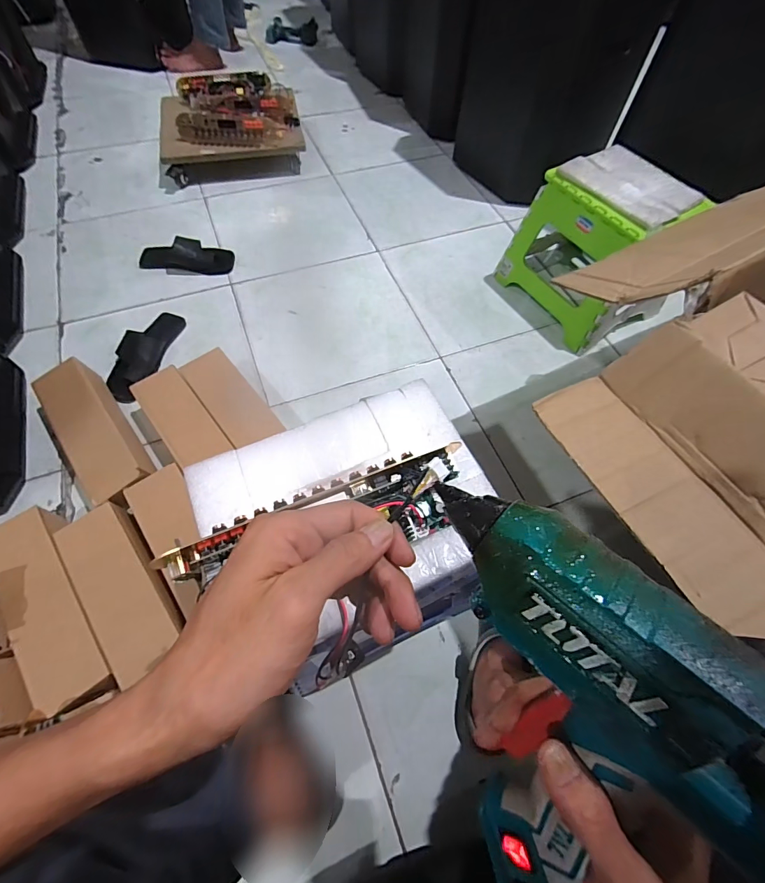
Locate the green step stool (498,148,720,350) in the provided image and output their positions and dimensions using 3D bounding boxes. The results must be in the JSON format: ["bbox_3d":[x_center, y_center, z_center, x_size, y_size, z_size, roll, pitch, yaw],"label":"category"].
[{"bbox_3d":[0.474,-0.430,0.902,0.240,0.276,0.302,-27,65,-15],"label":"green step stool"}]

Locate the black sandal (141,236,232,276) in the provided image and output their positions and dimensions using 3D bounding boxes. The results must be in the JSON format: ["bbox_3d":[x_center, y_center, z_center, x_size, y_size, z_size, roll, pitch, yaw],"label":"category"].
[{"bbox_3d":[-0.508,-0.480,1.032,0.231,0.051,0.077,1,61,-1],"label":"black sandal"}]

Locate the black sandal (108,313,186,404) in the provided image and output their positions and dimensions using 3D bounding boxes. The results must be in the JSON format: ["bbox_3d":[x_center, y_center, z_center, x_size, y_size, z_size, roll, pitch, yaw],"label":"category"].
[{"bbox_3d":[-0.526,-0.196,0.879,0.107,0.044,0.251,4,61,1],"label":"black sandal"}]

